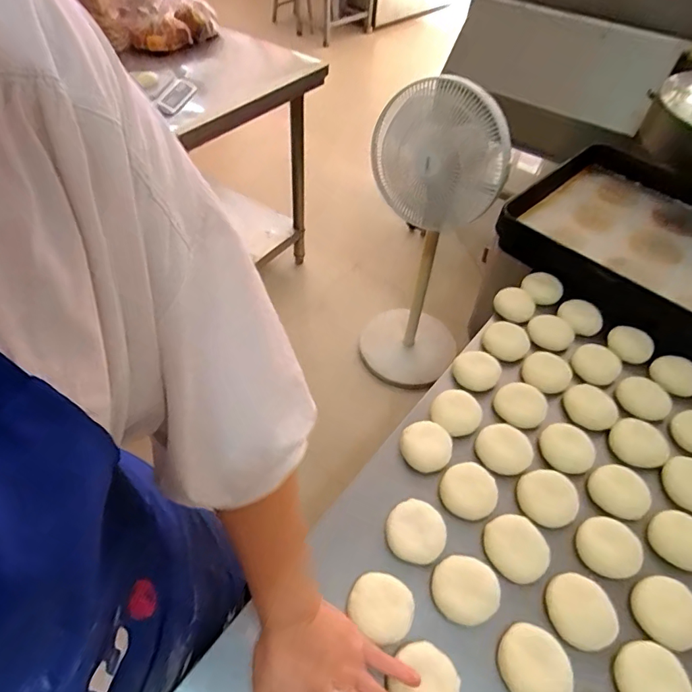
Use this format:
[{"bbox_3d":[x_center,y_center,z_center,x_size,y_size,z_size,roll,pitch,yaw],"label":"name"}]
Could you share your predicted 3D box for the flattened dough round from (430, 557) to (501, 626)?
[{"bbox_3d":[0.126,0.261,0.501,0.064,0.029,0.062,2,50,-3],"label":"flattened dough round"}]

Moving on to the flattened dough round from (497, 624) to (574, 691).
[{"bbox_3d":[0.183,0.314,0.458,0.060,0.029,0.067,-5,51,-9],"label":"flattened dough round"}]

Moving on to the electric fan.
[{"bbox_3d":[0.215,-0.254,1.372,0.332,0.924,0.320,7,50,1],"label":"electric fan"}]

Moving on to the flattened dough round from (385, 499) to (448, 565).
[{"bbox_3d":[0.079,0.210,0.535,0.064,0.027,0.065,2,50,-3],"label":"flattened dough round"}]

